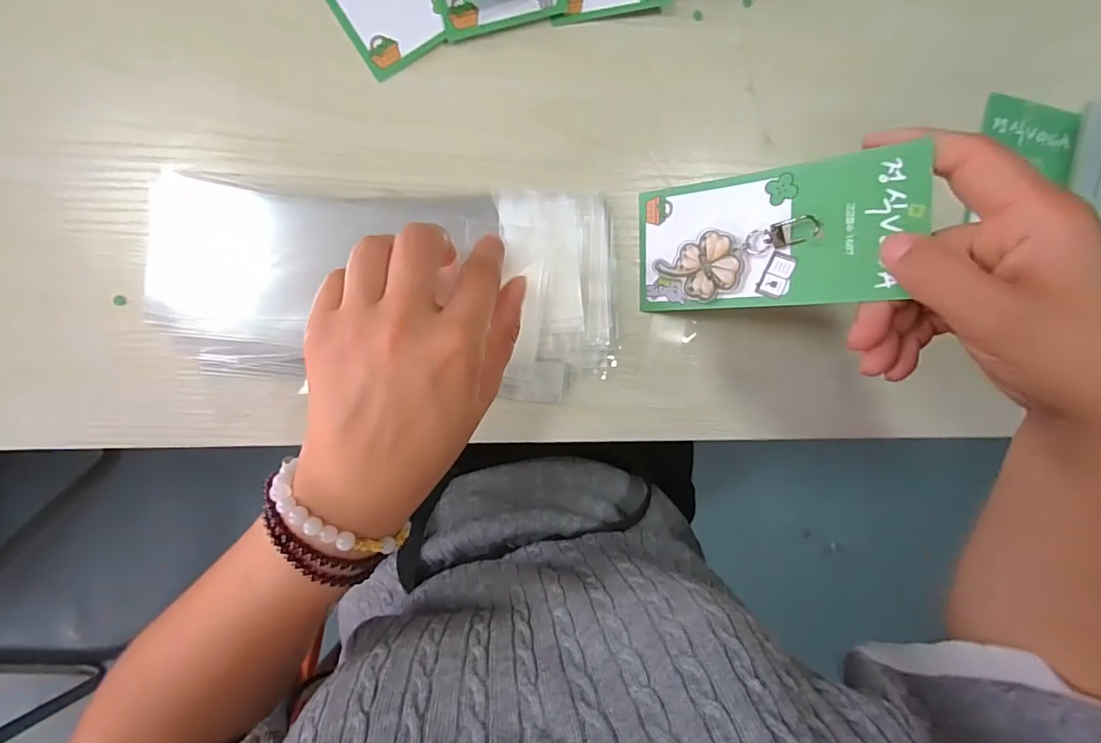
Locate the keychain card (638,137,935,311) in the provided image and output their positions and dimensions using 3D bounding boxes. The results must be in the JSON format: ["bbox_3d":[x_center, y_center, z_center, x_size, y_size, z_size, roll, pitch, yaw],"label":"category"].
[{"bbox_3d":[0.103,-0.064,0.243,0.127,0.007,0.064,2,96,35],"label":"keychain card"}]

